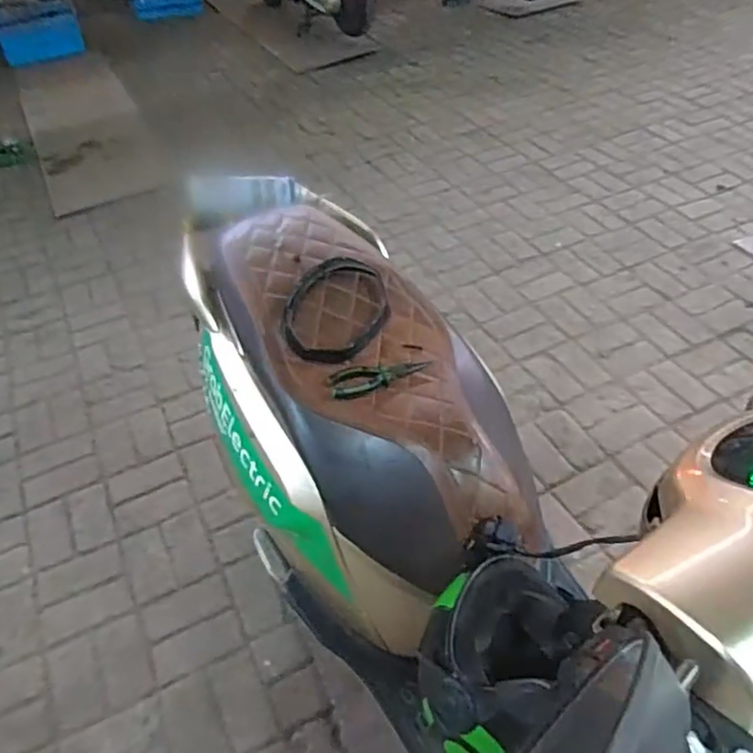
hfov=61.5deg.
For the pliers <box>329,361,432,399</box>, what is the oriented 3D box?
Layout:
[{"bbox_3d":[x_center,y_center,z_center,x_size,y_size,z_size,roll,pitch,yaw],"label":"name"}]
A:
[{"bbox_3d":[0.006,-0.002,0.947,0.152,0.008,0.050,-14,46,-8],"label":"pliers"}]

